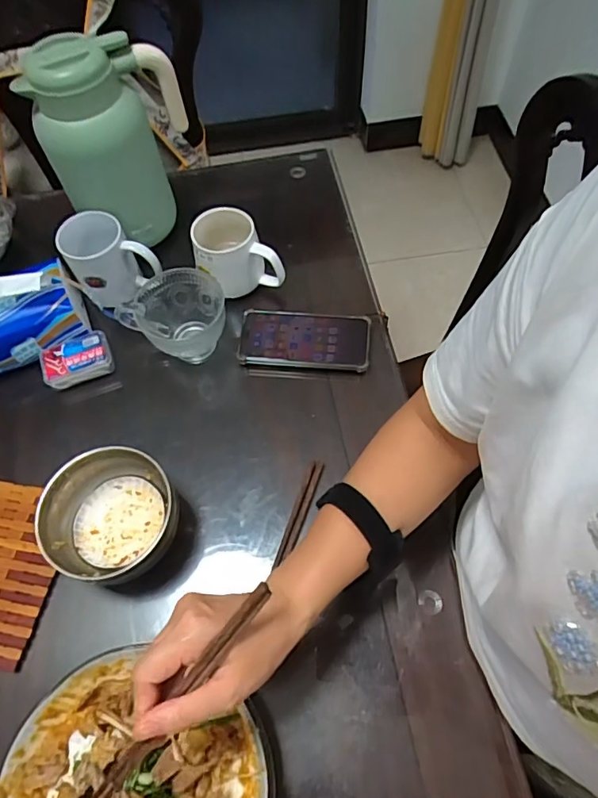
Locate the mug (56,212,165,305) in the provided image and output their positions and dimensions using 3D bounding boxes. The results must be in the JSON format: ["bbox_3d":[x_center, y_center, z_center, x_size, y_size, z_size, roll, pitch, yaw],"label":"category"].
[{"bbox_3d":[-0.251,-0.180,0.692,0.099,0.096,0.093,-34,66,-13],"label":"mug"}]

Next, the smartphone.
[{"bbox_3d":[0.007,-0.077,0.672,0.165,0.012,0.079,5,63,6],"label":"smartphone"}]

